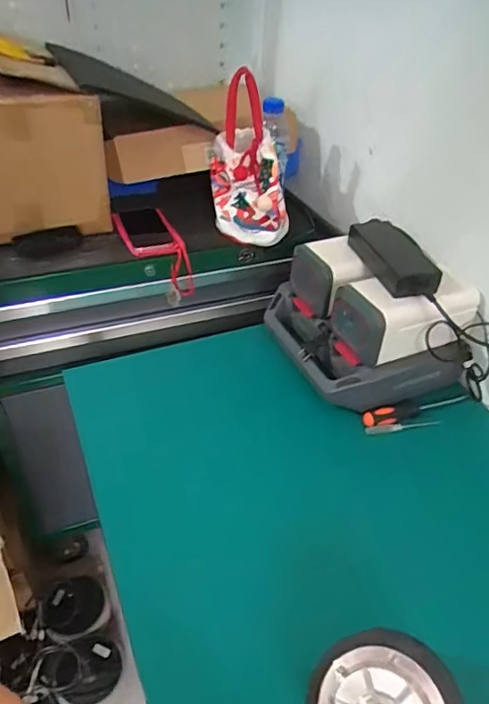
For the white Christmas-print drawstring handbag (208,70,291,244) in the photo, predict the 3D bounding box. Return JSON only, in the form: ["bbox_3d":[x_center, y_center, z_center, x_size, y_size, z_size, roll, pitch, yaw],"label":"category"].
[{"bbox_3d":[0.005,-0.327,0.919,0.117,0.273,0.134,-8,4,-14],"label":"white Christmas-print drawstring handbag"}]

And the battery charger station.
[{"bbox_3d":[0.207,-0.075,0.836,0.255,0.175,0.267,-11,41,-17],"label":"battery charger station"}]

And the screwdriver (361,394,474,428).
[{"bbox_3d":[0.271,0.085,0.792,0.194,0.027,0.026,-12,41,-18],"label":"screwdriver"}]

